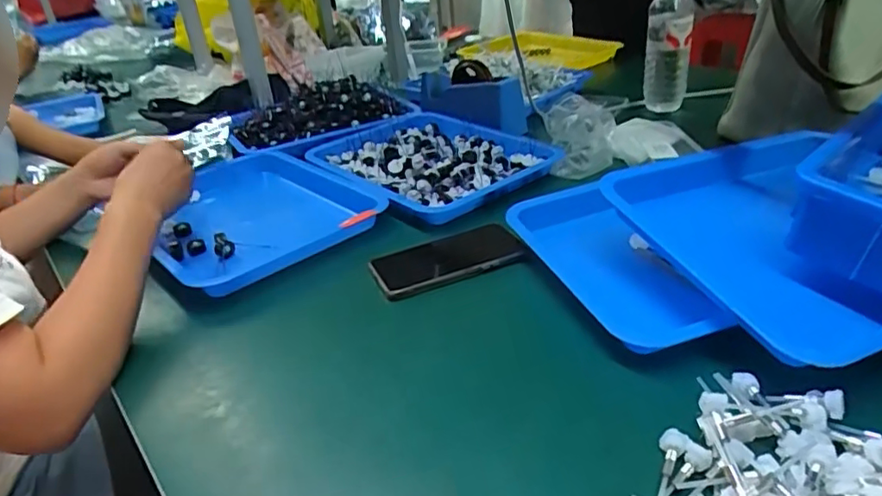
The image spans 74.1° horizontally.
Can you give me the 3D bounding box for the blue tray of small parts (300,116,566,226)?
[{"bbox_3d":[-0.022,-0.136,0.894,0.258,0.036,0.332,-26,35,-32],"label":"blue tray of small parts"}]

